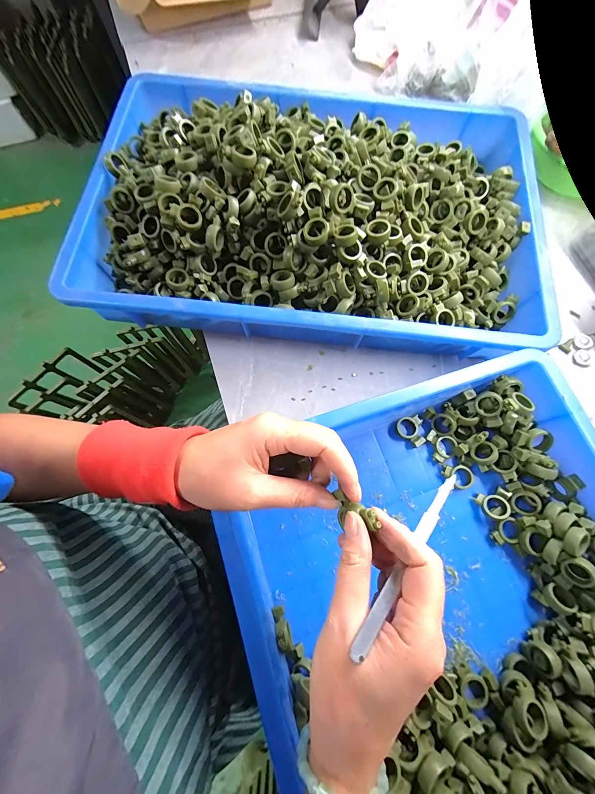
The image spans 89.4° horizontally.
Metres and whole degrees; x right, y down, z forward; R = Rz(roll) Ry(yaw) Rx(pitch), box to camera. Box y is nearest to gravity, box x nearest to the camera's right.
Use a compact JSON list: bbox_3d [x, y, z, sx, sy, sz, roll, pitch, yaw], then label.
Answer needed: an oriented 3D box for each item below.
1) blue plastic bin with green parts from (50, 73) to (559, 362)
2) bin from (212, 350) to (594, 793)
[{"bbox_3d":[0.023,-0.247,0.391,0.555,0.120,0.369,7,74,1],"label":"blue plastic bin with green parts"},{"bbox_3d":[0.177,0.264,0.264,0.364,0.077,0.559,-18,75,-6],"label":"bin"}]

